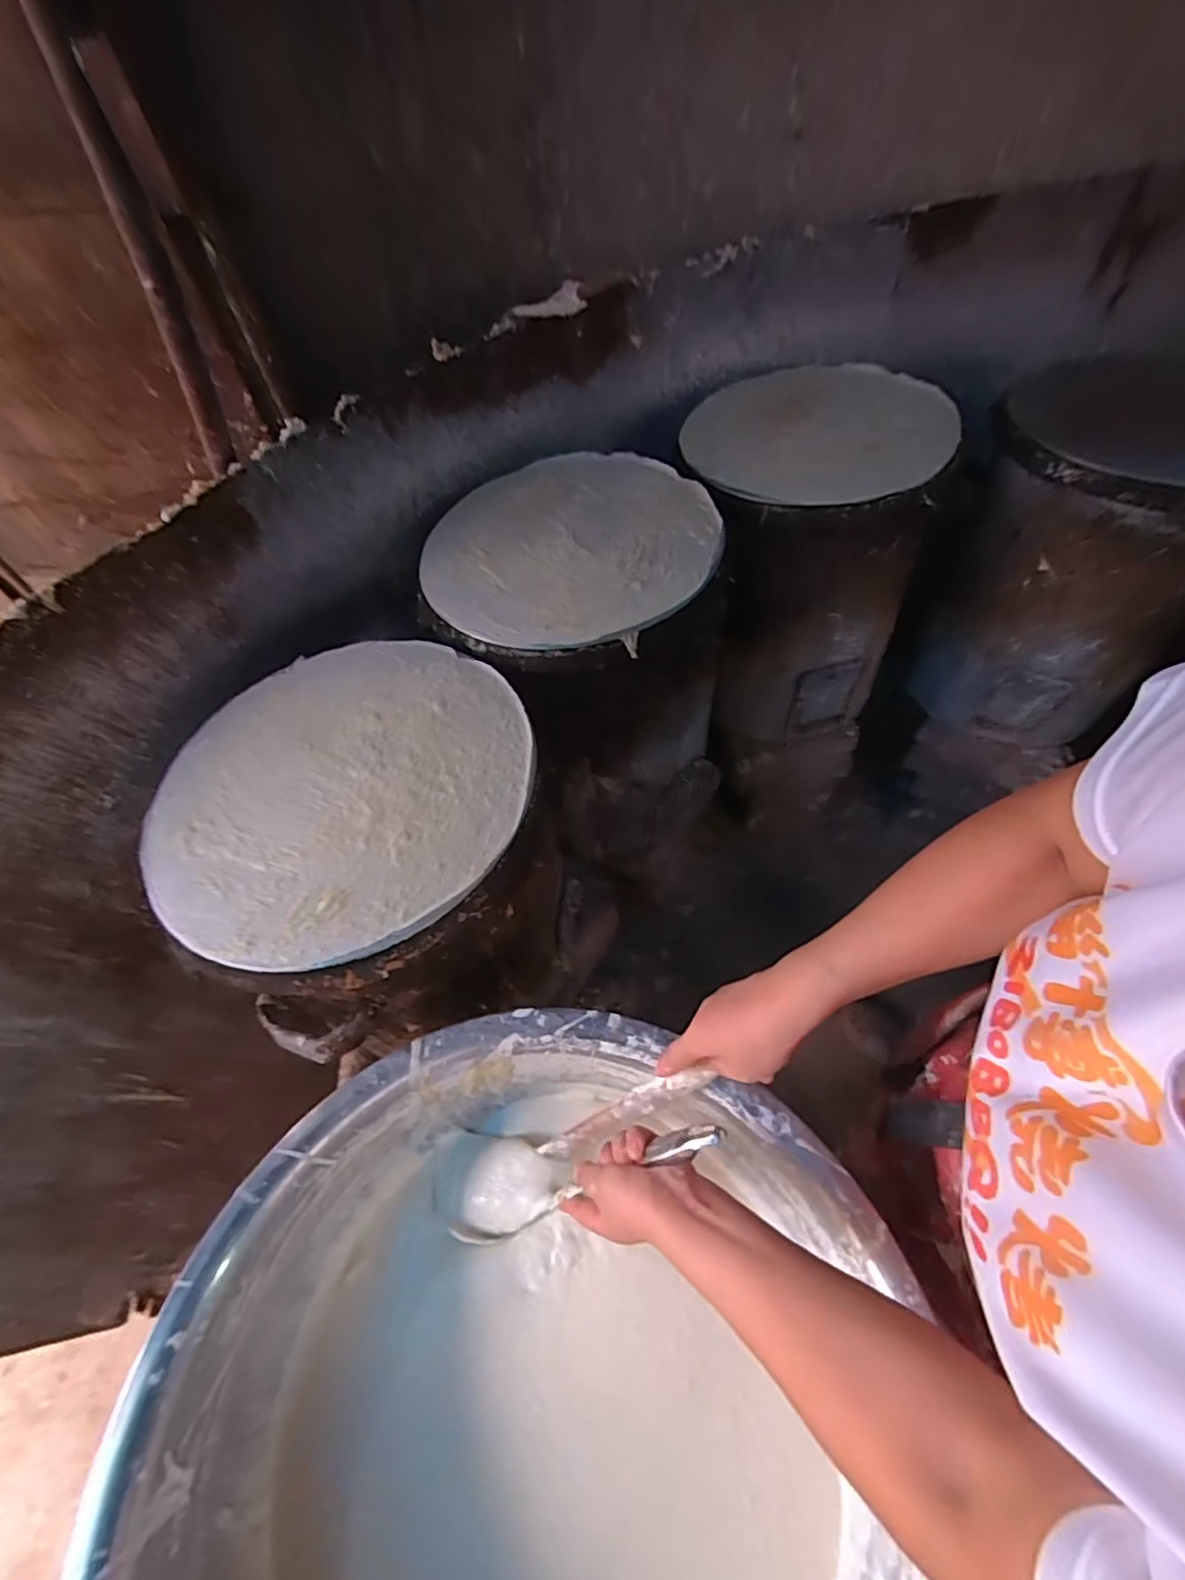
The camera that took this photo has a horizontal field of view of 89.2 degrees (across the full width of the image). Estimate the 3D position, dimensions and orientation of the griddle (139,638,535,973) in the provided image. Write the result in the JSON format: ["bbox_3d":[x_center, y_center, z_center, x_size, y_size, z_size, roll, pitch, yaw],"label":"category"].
[{"bbox_3d":[-0.244,-0.012,0.587,0.364,0.025,0.359,-2,56,3],"label":"griddle"}]

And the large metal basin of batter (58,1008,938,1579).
[{"bbox_3d":[-0.044,0.478,0.461,0.511,0.216,0.535,-2,56,3],"label":"large metal basin of batter"}]

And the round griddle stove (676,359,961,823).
[{"bbox_3d":[0.339,-0.302,1.102,0.345,0.705,0.341,-2,56,3],"label":"round griddle stove"}]

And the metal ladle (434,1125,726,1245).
[{"bbox_3d":[-0.018,0.318,0.505,0.304,0.060,0.087,-32,48,32],"label":"metal ladle"}]

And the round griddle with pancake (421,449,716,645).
[{"bbox_3d":[-0.027,-0.314,0.752,0.352,0.026,0.360,-2,56,3],"label":"round griddle with pancake"}]

